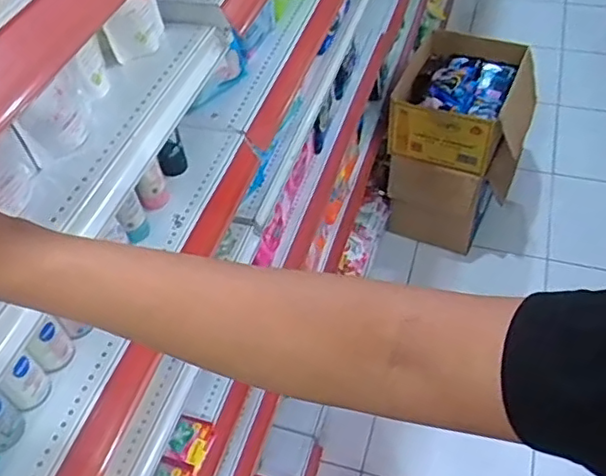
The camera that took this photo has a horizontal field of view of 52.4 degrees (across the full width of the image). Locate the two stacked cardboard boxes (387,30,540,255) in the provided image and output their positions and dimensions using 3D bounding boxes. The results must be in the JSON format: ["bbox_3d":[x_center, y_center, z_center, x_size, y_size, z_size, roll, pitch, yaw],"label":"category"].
[{"bbox_3d":[0.470,-0.278,1.839,0.348,0.534,0.392,16,52,18],"label":"two stacked cardboard boxes"}]

